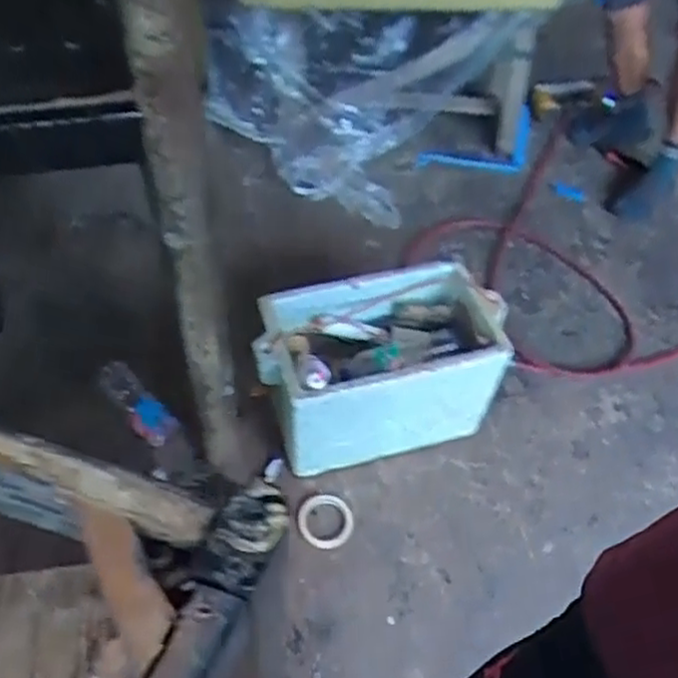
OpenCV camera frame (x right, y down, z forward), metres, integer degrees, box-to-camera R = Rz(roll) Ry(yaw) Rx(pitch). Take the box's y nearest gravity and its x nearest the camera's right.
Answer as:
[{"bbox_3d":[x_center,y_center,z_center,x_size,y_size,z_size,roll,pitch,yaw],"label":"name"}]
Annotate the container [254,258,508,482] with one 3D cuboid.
[{"bbox_3d":[0.072,0.052,1.400,0.449,0.251,0.241,-14,52,-14],"label":"container"}]

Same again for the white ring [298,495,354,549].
[{"bbox_3d":[-0.025,0.340,1.368,0.103,0.017,0.108,1,50,-2],"label":"white ring"}]

